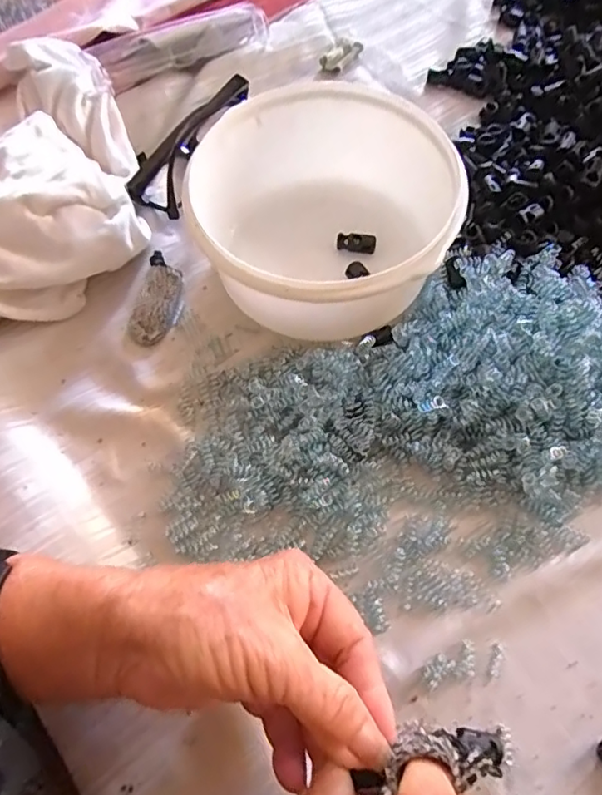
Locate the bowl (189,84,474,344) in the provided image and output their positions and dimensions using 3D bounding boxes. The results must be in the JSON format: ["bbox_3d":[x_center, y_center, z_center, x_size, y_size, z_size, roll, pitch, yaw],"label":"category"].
[{"bbox_3d":[0.018,-0.112,0.345,0.135,0.078,0.151,-6,65,-1],"label":"bowl"}]

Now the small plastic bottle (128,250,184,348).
[{"bbox_3d":[-0.094,-0.064,0.363,0.025,0.015,0.062,10,66,7],"label":"small plastic bottle"}]

